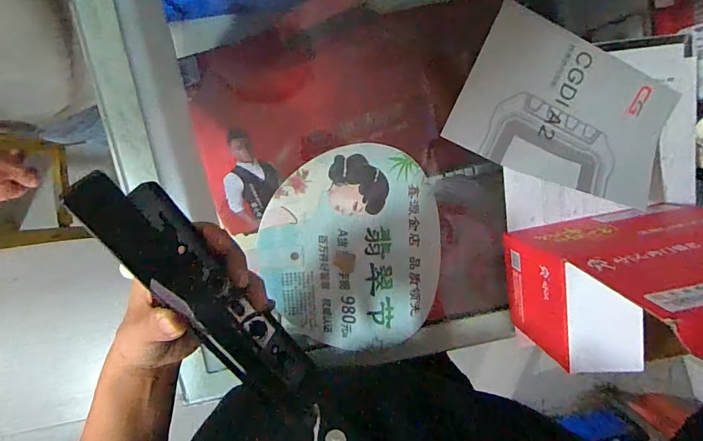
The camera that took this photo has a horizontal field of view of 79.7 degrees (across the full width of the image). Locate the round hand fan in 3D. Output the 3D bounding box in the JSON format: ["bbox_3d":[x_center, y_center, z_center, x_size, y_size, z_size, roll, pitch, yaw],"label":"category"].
[{"bbox_3d":[0.000,0.032,0.434,0.179,0.004,0.208,-1,100,-5],"label":"round hand fan"}]

